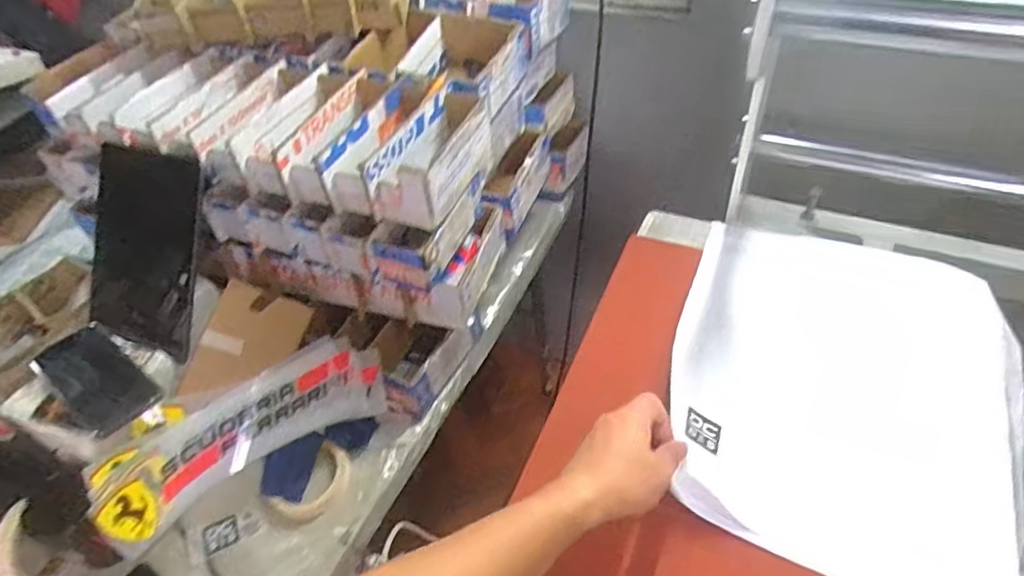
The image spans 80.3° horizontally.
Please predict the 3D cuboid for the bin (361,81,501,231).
[{"bbox_3d":[-0.082,-0.158,0.708,0.072,0.078,0.204,16,52,20],"label":"bin"}]

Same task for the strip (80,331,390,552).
[{"bbox_3d":[-0.326,0.177,0.758,0.344,0.092,0.117,-24,50,-15],"label":"strip"}]

